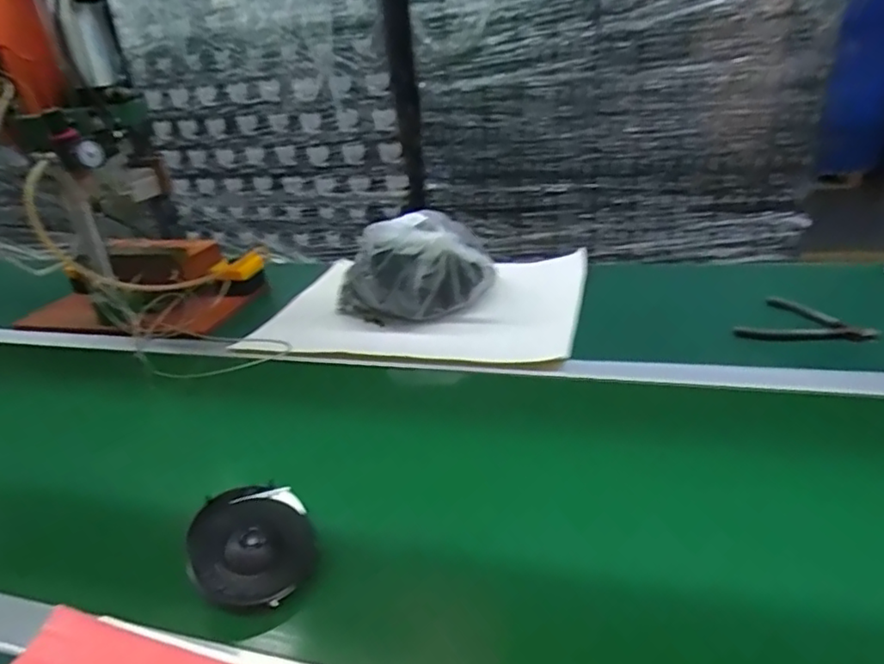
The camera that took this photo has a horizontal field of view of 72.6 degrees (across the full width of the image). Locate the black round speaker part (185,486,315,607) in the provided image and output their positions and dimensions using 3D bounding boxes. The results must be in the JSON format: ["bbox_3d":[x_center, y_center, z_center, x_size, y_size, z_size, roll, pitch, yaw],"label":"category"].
[{"bbox_3d":[-0.161,0.172,0.499,0.098,0.032,0.119,-16,28,-20],"label":"black round speaker part"}]

